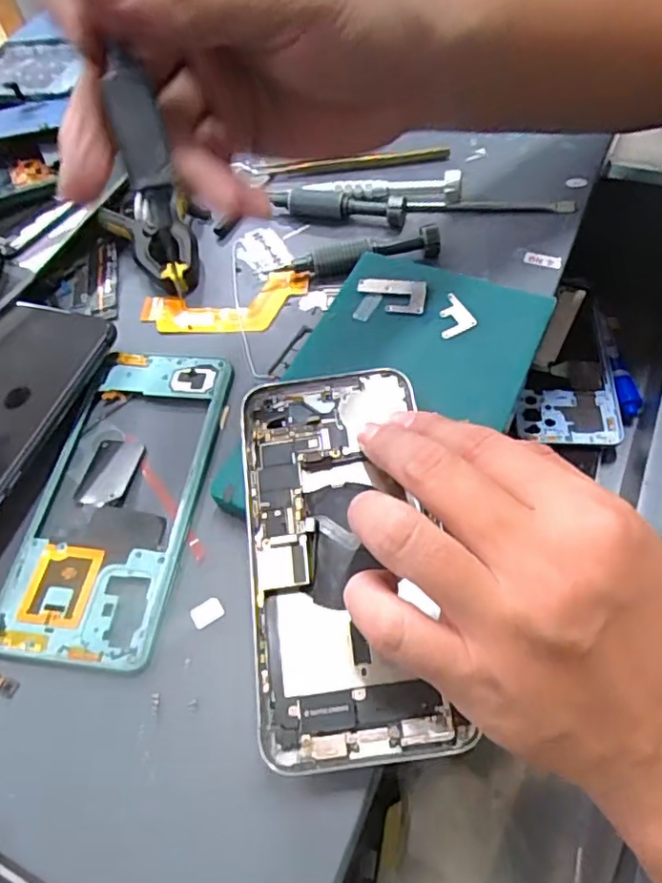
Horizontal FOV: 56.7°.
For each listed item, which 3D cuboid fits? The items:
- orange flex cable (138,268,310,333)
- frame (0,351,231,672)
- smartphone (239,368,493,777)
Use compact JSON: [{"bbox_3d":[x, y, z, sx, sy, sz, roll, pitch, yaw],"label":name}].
[{"bbox_3d":[-0.058,-0.076,0.350,0.093,0.004,0.033,-14,73,-7],"label":"orange flex cable"},{"bbox_3d":[-0.100,0.022,0.293,0.077,0.005,0.162,3,58,10],"label":"frame"},{"bbox_3d":[0.003,0.041,0.249,0.073,0.009,0.159,-6,60,0],"label":"smartphone"}]

